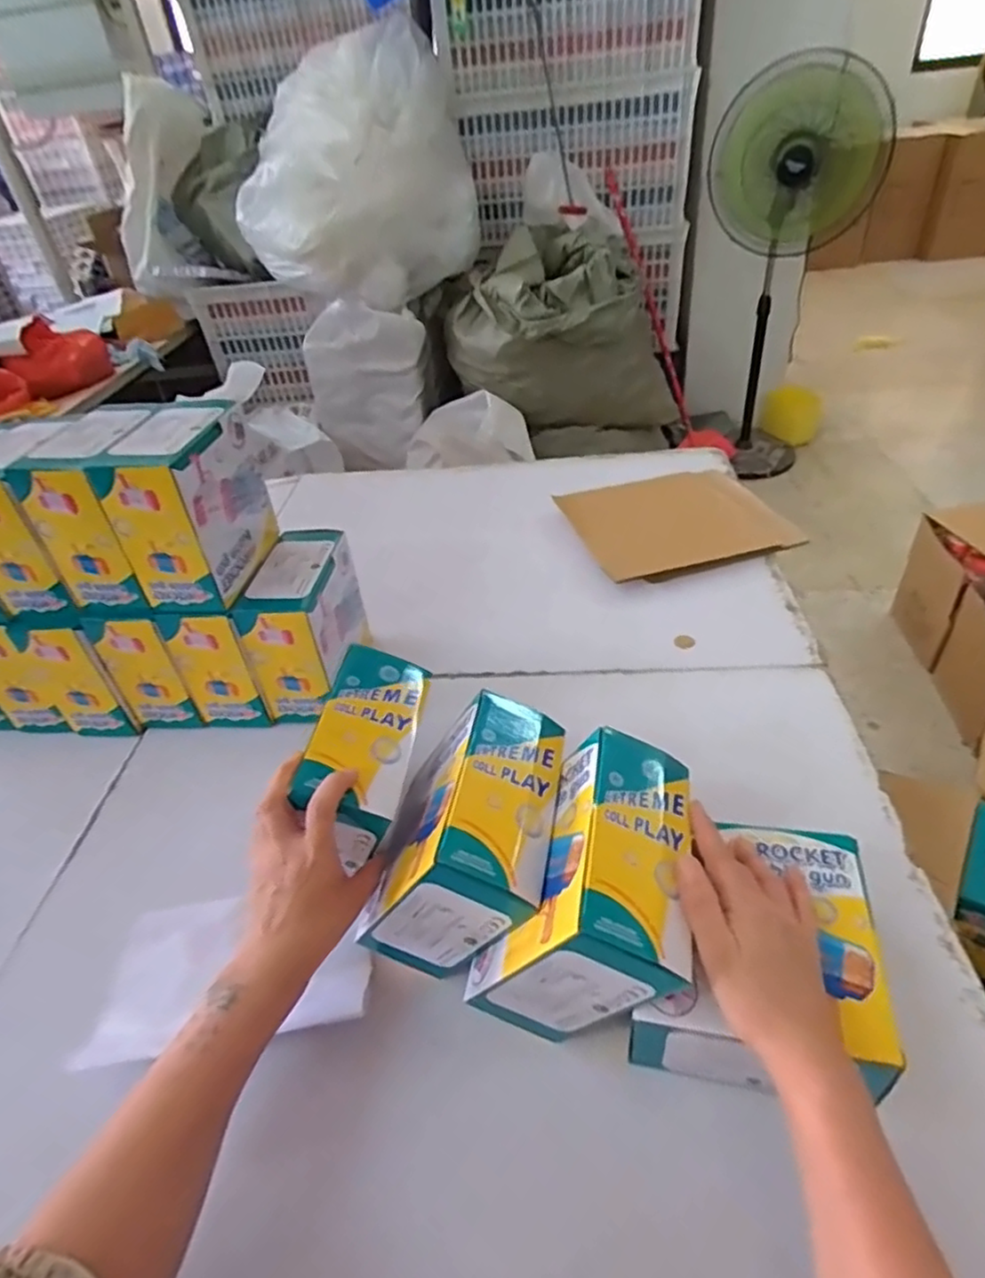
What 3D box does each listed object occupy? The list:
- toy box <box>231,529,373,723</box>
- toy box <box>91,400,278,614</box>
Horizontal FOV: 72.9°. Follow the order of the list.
[{"bbox_3d":[-0.211,-0.025,0.774,0.086,0.140,0.171,-1,40,8],"label":"toy box"},{"bbox_3d":[-0.304,-0.135,0.679,0.087,0.154,0.155,0,40,8],"label":"toy box"}]

